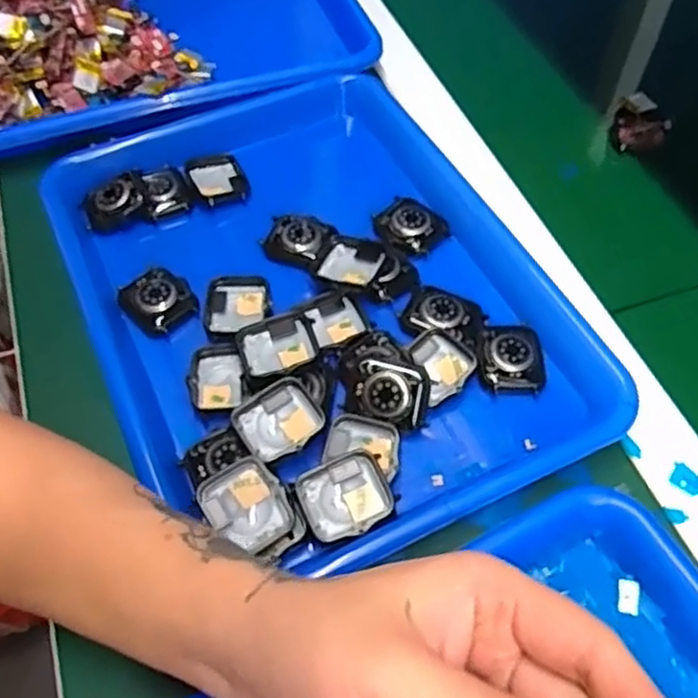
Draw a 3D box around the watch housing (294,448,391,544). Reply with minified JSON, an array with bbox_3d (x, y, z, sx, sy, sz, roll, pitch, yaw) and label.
[{"bbox_3d":[-0.003,0.071,0.345,0.042,0.006,0.035,-19,57,-12],"label":"watch housing"}]

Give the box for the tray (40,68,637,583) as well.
[{"bbox_3d":[-0.022,-0.034,0.422,0.254,0.033,0.320,-21,57,-13],"label":"tray"}]

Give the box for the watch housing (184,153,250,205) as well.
[{"bbox_3d":[-0.092,-0.118,0.493,0.039,0.013,0.045,-19,57,-12],"label":"watch housing"}]

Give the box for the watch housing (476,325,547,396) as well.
[{"bbox_3d":[0.093,0.005,0.404,0.037,0.012,0.041,-1,55,0],"label":"watch housing"}]

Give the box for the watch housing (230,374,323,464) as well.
[{"bbox_3d":[-0.036,0.037,0.366,0.043,0.010,0.036,-30,60,-19],"label":"watch housing"}]

